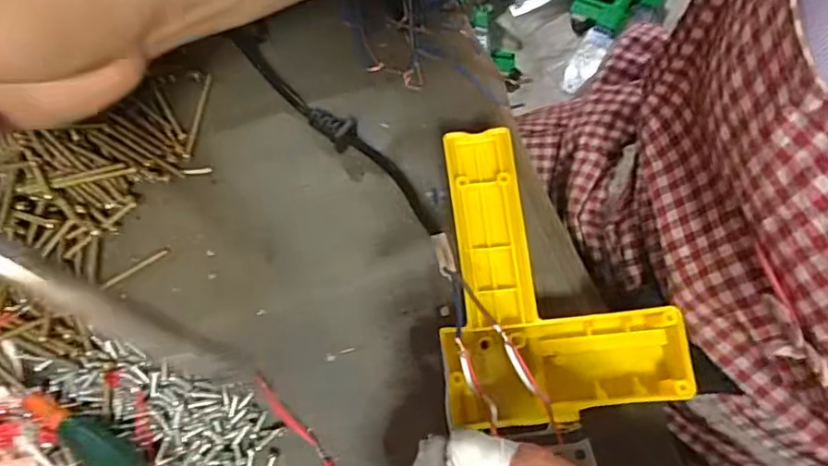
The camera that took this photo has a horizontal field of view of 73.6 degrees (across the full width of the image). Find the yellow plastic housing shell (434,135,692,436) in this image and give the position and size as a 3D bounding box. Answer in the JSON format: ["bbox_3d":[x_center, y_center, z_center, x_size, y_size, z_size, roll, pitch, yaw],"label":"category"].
[{"bbox_3d":[0.068,0.022,0.282,0.117,0.039,0.147,-5,72,-3],"label":"yellow plastic housing shell"}]

